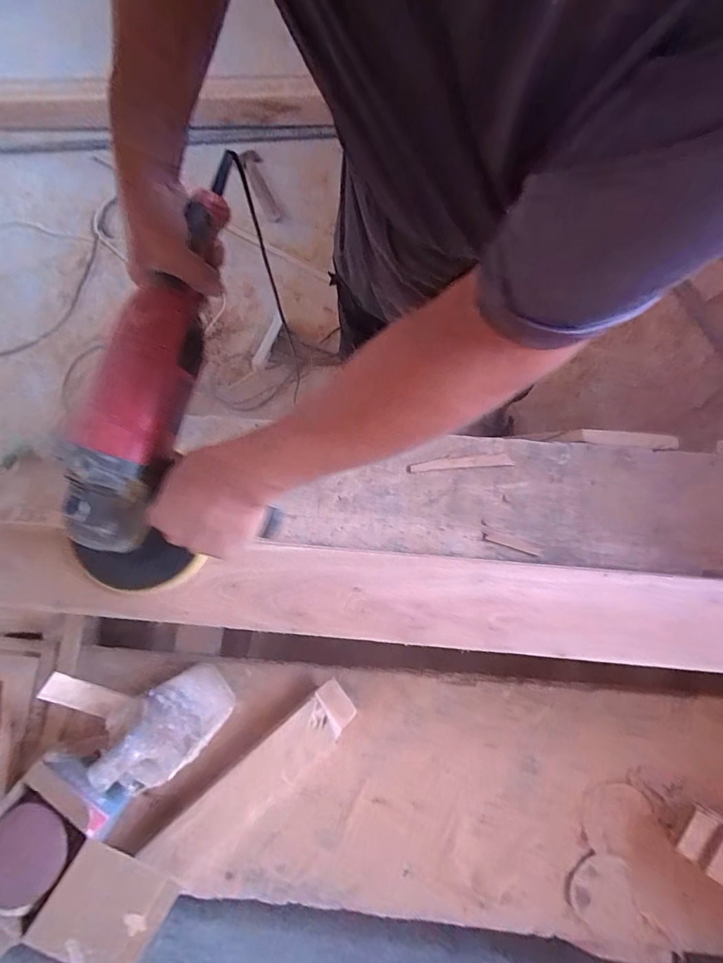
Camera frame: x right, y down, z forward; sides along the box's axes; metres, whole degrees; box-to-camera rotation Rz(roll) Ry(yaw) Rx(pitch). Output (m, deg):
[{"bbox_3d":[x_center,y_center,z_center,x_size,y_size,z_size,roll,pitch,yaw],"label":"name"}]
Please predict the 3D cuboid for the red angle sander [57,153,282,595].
[{"bbox_3d":[-0.158,-0.105,0.407,0.197,0.101,0.413,10,92,3],"label":"red angle sander"}]

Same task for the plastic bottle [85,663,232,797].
[{"bbox_3d":[-0.222,0.287,0.502,0.063,0.230,0.099,-35,81,-5],"label":"plastic bottle"}]

